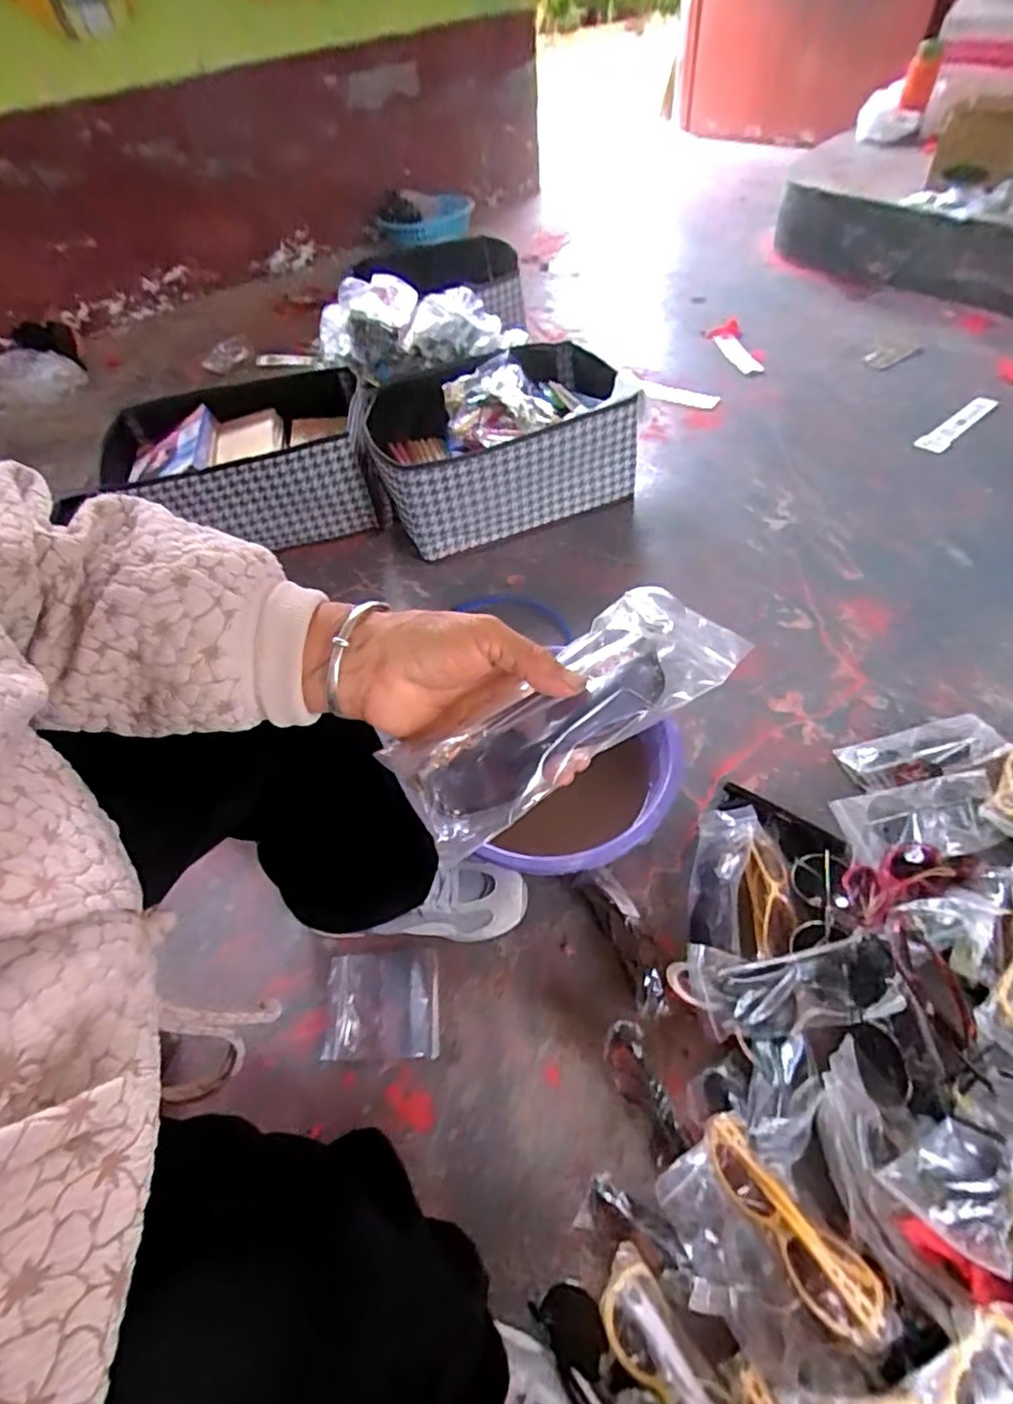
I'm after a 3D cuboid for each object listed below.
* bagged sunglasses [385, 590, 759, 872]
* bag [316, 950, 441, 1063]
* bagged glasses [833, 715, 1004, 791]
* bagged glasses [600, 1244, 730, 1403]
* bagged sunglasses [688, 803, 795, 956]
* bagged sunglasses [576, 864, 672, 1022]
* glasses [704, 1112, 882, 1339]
[{"bbox_3d":[0.031,0.001,0.309,0.178,0.025,0.070,-33,54,-18],"label":"bagged sunglasses"},{"bbox_3d":[-0.127,0.312,0.642,0.115,0.009,0.099,-5,52,3],"label":"bag"},{"bbox_3d":[0.515,0.061,0.771,0.190,0.027,0.077,-12,52,-3],"label":"bagged glasses"},{"bbox_3d":[0.117,0.481,0.446,0.051,0.047,0.143,-30,54,-18],"label":"bagged glasses"},{"bbox_3d":[0.257,0.191,0.681,0.108,0.041,0.177,6,52,10],"label":"bagged sunglasses"},{"bbox_3d":[0.126,0.244,0.653,0.048,0.031,0.154,-21,52,-9],"label":"bagged sunglasses"},{"bbox_3d":[0.207,0.390,0.471,0.051,0.048,0.143,-36,56,-20],"label":"glasses"}]

